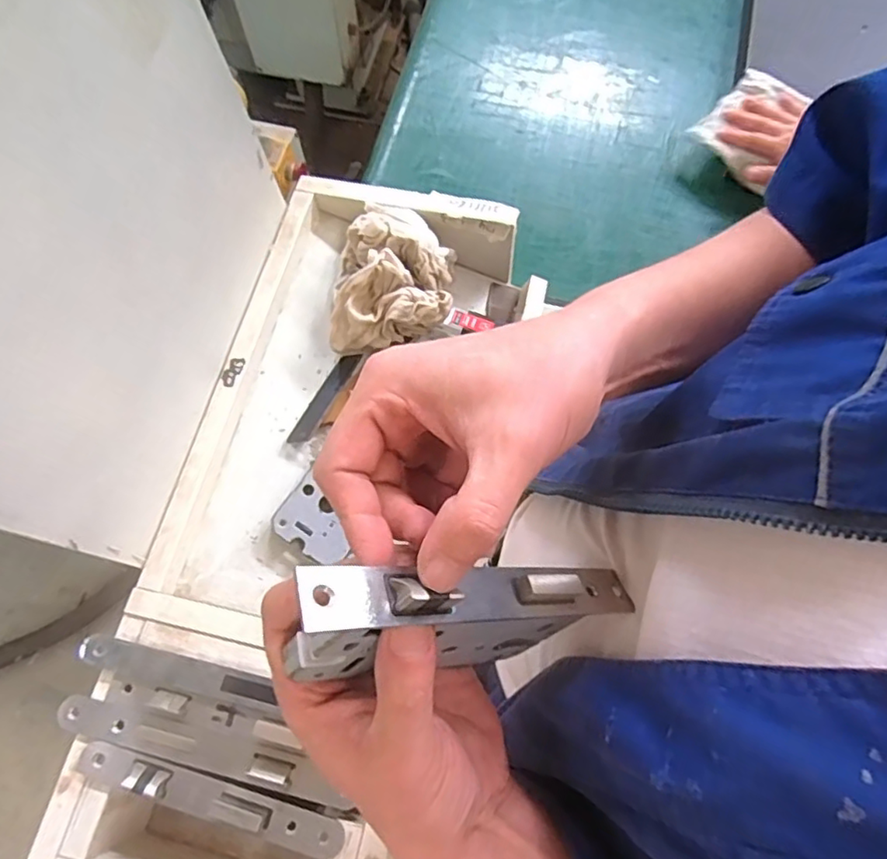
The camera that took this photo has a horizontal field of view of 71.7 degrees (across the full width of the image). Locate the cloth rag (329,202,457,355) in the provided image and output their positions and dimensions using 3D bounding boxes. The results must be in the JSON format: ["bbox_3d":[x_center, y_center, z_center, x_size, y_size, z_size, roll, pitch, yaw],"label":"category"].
[{"bbox_3d":[-0.043,-0.133,0.524,0.099,0.059,0.130,3,71,1],"label":"cloth rag"}]

